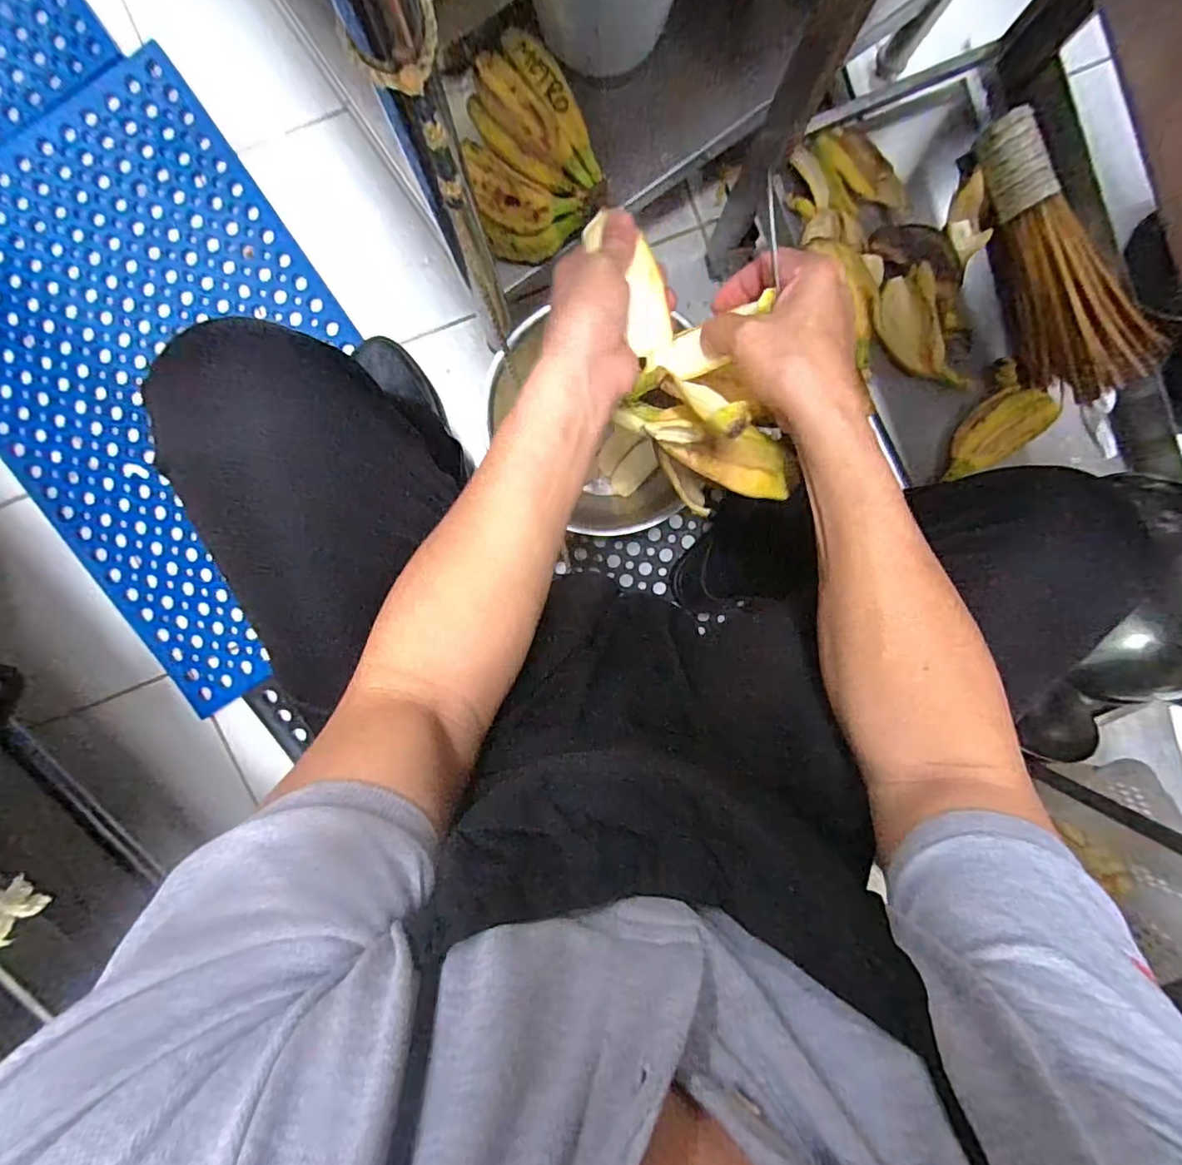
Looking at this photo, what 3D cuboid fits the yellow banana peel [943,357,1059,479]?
[{"bbox_3d":[0.433,-0.173,0.592,0.072,0.045,0.118,41,92,-6],"label":"yellow banana peel"}]

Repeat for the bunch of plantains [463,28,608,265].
[{"bbox_3d":[-0.066,-0.416,0.553,0.124,0.081,0.146,-30,96,0],"label":"bunch of plantains"}]

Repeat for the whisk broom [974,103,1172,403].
[{"bbox_3d":[0.456,-0.323,0.560,0.056,0.100,0.288,-25,96,0],"label":"whisk broom"}]

